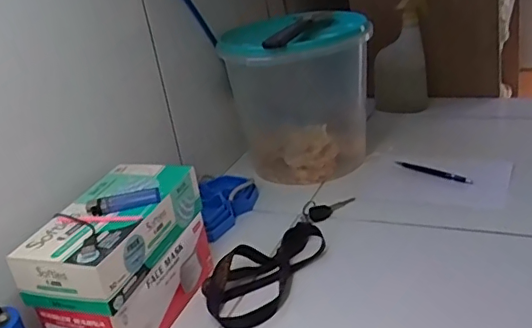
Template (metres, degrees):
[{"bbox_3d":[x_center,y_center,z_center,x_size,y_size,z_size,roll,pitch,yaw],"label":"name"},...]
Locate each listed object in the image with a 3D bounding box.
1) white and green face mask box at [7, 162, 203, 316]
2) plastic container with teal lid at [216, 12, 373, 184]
[{"bbox_3d":[-0.169,0.073,0.634,0.110,0.066,0.210,3,27,22],"label":"white and green face mask box"},{"bbox_3d":[0.051,-0.115,0.956,0.216,0.235,0.200,-24,28,-28],"label":"plastic container with teal lid"}]

